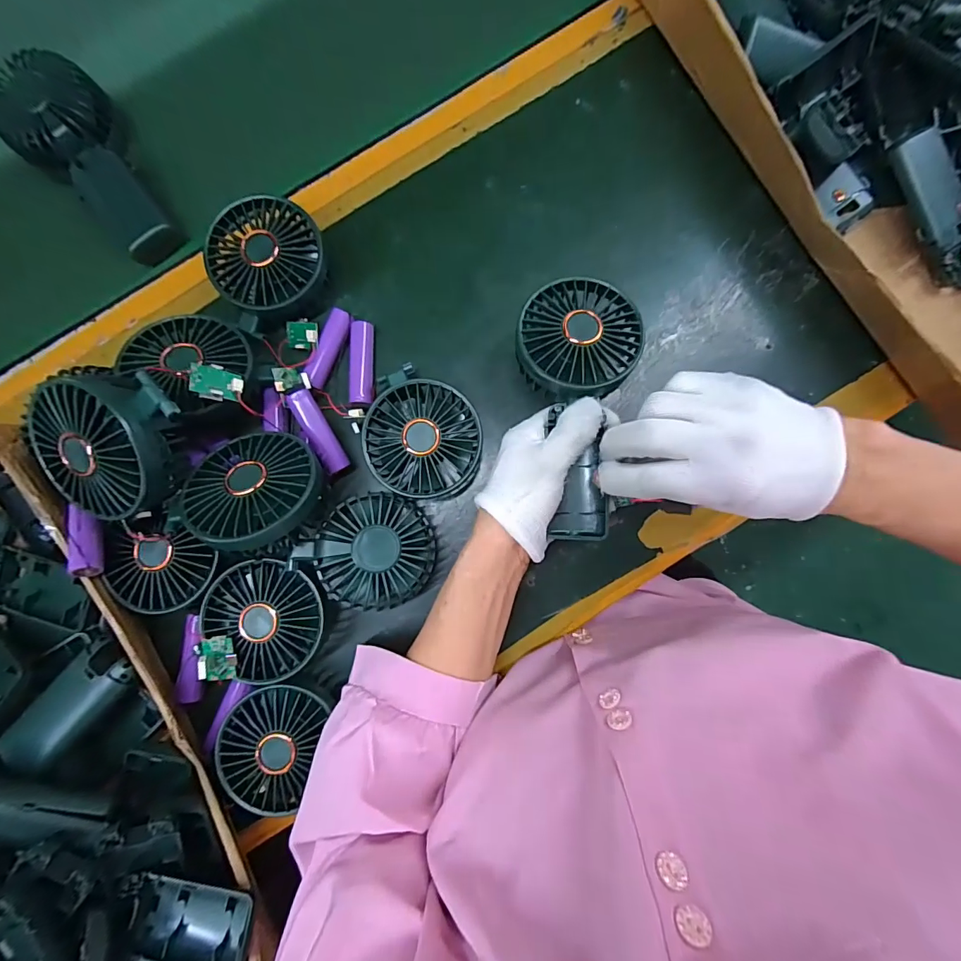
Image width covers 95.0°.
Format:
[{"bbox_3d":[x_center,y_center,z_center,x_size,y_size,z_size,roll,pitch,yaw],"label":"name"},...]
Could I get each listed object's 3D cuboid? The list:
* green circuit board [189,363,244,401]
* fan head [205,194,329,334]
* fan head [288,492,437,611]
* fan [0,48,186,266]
[{"bbox_3d":[-0.177,-0.065,0.295,0.031,0.007,0.022,12,78,-35],"label":"green circuit board"},{"bbox_3d":[-0.161,-0.168,0.342,0.084,0.044,0.079,0,85,1],"label":"fan head"},{"bbox_3d":[-0.077,0.055,0.325,0.087,0.042,0.080,0,85,1],"label":"fan head"},{"bbox_3d":[-0.326,-0.265,0.371,0.080,0.046,0.174,-35,100,-2],"label":"fan"}]

